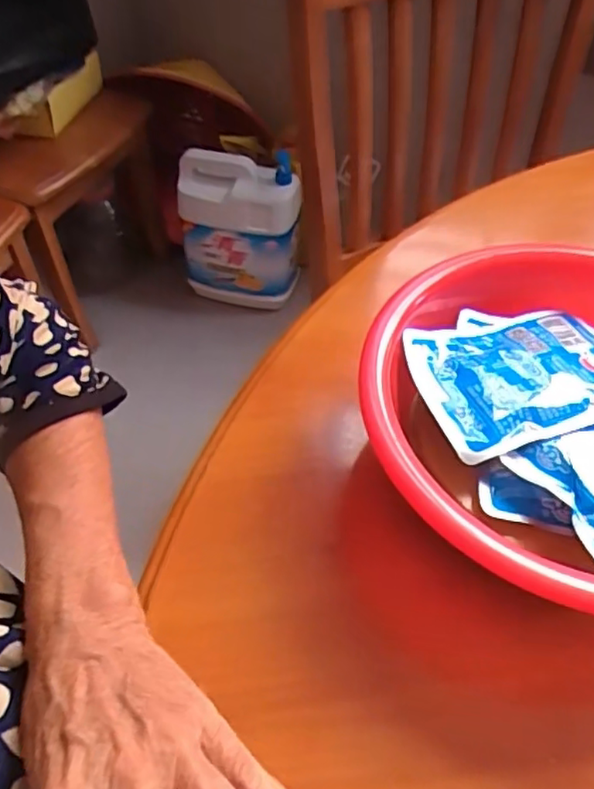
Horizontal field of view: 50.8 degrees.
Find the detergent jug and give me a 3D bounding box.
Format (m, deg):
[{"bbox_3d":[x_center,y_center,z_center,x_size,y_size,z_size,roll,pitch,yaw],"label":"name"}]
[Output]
[{"bbox_3d":[-0.129,-0.363,1.435,0.262,0.340,0.126,4,51,2],"label":"detergent jug"}]

